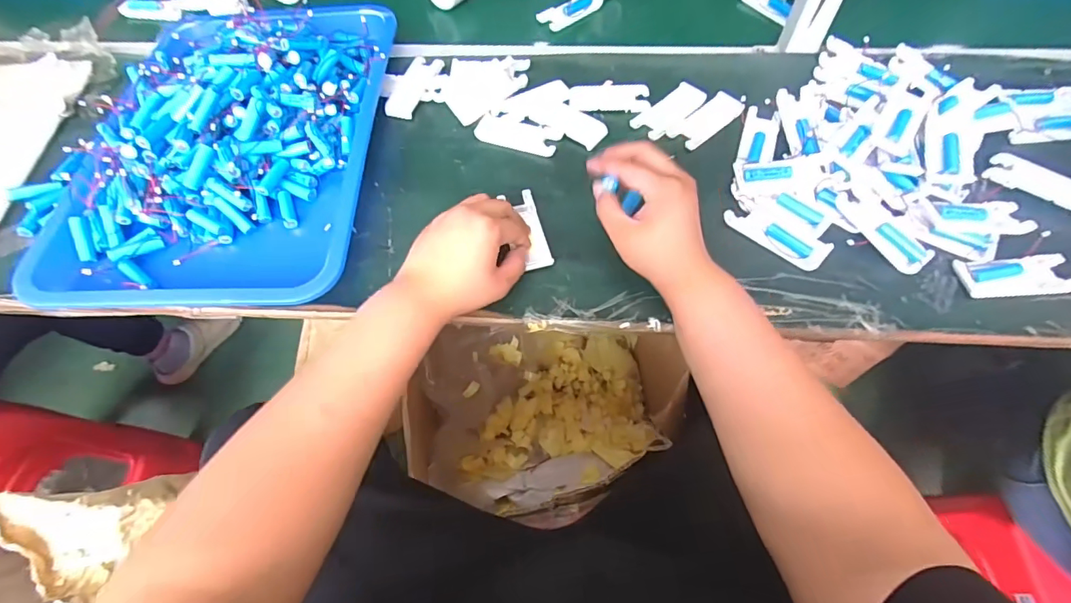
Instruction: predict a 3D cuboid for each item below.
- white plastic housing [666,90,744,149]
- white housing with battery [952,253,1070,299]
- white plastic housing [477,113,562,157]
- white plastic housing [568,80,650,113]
[{"bbox_3d":[0.212,-0.225,0.599,0.099,0.010,0.047,-34,64,-16],"label":"white plastic housing"},{"bbox_3d":[0.462,-0.025,0.473,0.099,0.019,0.046,-4,60,0],"label":"white housing with battery"},{"bbox_3d":[-0.021,-0.206,0.601,0.104,0.007,0.050,18,62,12],"label":"white plastic housing"},{"bbox_3d":[0.094,-0.263,0.623,0.099,0.005,0.056,1,60,3],"label":"white plastic housing"}]

